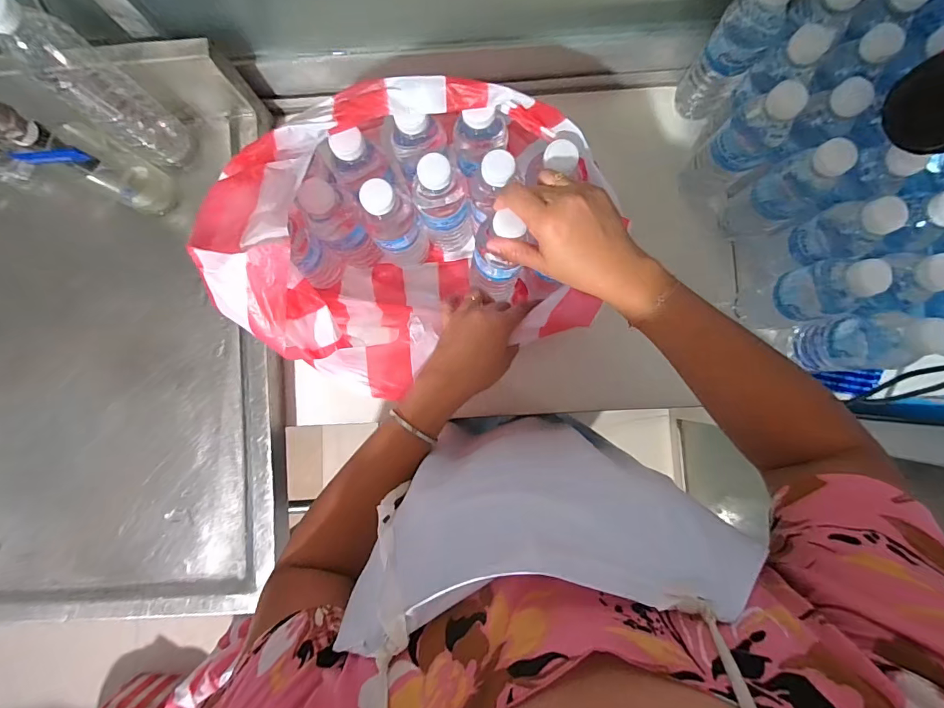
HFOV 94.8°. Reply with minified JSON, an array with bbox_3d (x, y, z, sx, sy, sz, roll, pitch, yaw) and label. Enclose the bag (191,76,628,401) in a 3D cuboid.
[{"bbox_3d":[-0.047,-0.109,0.444,0.343,0.245,0.248,-21,86,0],"label":"bag"}]

